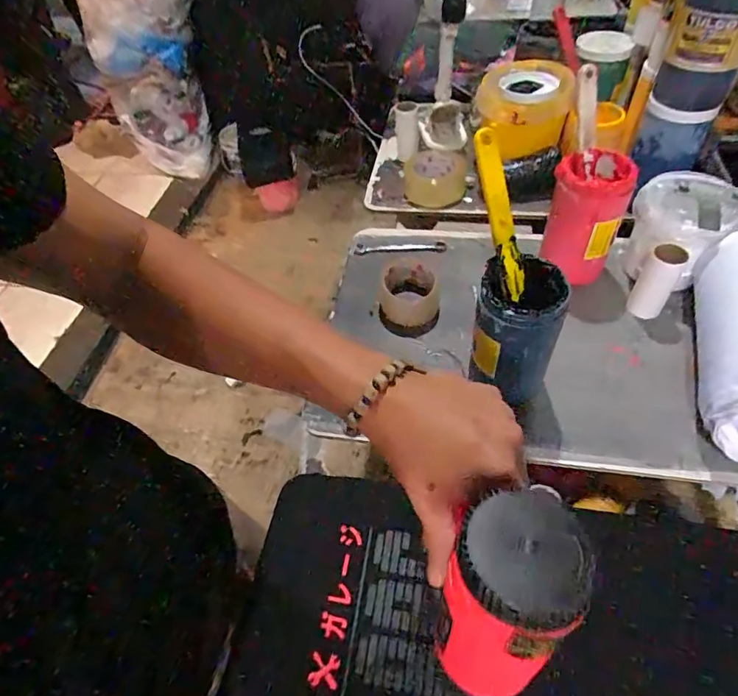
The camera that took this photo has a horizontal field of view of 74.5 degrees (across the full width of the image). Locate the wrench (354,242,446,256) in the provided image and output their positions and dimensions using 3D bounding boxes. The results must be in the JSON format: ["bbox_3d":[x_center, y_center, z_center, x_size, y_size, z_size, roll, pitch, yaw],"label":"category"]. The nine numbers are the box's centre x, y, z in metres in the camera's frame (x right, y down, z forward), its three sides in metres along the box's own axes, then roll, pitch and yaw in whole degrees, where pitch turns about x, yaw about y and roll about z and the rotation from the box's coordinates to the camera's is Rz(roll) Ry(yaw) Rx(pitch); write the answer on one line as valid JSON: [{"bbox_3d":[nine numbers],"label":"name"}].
[{"bbox_3d":[0.053,-0.165,0.814,0.153,0.013,0.017,0,51,5],"label":"wrench"}]

